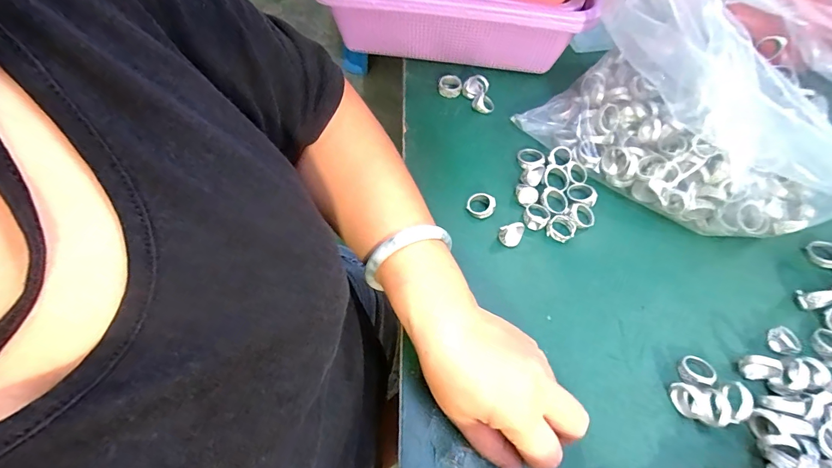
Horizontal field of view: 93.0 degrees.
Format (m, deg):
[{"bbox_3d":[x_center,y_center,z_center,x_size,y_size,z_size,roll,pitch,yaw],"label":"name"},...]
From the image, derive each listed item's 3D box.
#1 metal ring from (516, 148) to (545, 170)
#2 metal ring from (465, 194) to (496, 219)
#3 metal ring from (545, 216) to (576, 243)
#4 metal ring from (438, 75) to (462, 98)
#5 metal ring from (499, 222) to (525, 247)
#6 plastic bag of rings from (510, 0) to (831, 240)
[{"bbox_3d":[0.117,-0.076,0.400,0.024,0.009,0.029,-20,62,-15],"label":"metal ring"},{"bbox_3d":[0.059,-0.026,0.361,0.025,0.017,0.020,24,60,11],"label":"metal ring"},{"bbox_3d":[0.131,-0.004,0.356,0.023,0.009,0.024,1,59,-2],"label":"metal ring"},{"bbox_3d":[0.038,-0.167,0.449,0.026,0.017,0.026,1,59,-2],"label":"metal ring"},{"bbox_3d":[0.082,0.000,0.344,0.020,0.019,0.017,26,61,13],"label":"metal ring"},{"bbox_3d":[0.289,-0.161,0.369,0.270,0.175,0.259,34,63,17],"label":"plastic bag of rings"}]

